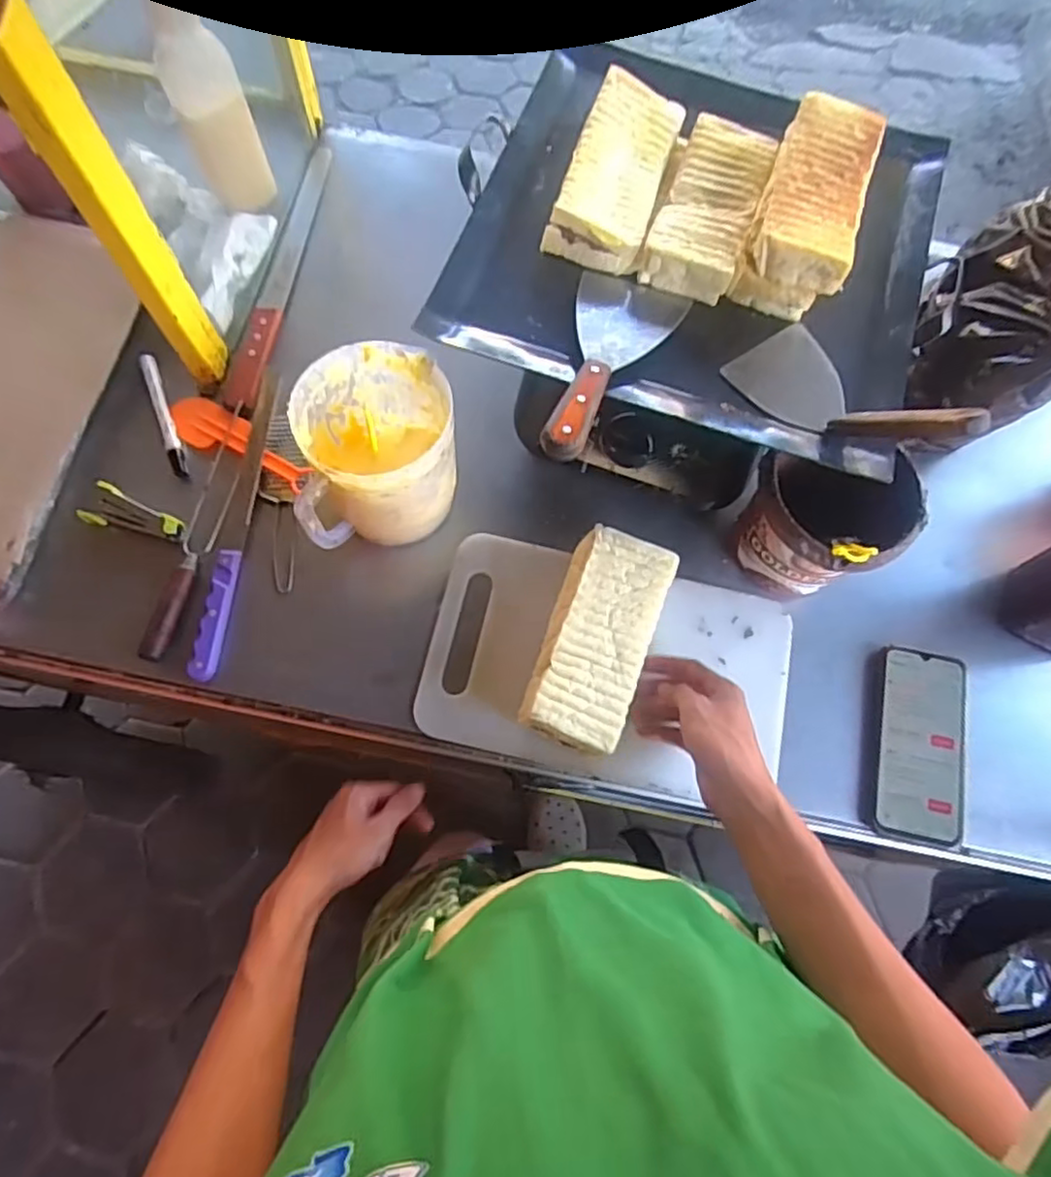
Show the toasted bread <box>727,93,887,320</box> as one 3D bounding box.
[{"bbox_3d":[0.244,-0.328,0.579,0.082,0.061,0.180,20,72,5],"label":"toasted bread"}]

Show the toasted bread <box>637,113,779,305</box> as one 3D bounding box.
[{"bbox_3d":[0.165,-0.341,0.597,0.076,0.029,0.181,20,72,5],"label":"toasted bread"}]

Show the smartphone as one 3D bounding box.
[{"bbox_3d":[0.353,0.137,0.601,0.078,0.014,0.165,12,72,3],"label":"smartphone"}]

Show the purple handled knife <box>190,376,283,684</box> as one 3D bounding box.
[{"bbox_3d":[-0.270,-0.068,0.637,0.020,0.016,0.309,6,71,1],"label":"purple handled knife"}]

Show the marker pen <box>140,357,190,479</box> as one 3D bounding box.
[{"bbox_3d":[-0.359,-0.173,0.668,0.014,0.013,0.141,-22,73,-8],"label":"marker pen"}]

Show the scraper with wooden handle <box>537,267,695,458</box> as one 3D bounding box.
[{"bbox_3d":[0.063,-0.182,0.543,0.088,0.022,0.212,21,58,6],"label":"scraper with wooden handle"}]

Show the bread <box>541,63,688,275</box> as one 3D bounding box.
[{"bbox_3d":[0.086,-0.367,0.594,0.085,0.038,0.179,19,72,5],"label":"bread"}]

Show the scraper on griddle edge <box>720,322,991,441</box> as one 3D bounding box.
[{"bbox_3d":[0.246,-0.140,0.517,0.080,0.052,0.193,-29,40,-10],"label":"scraper on griddle edge"}]

